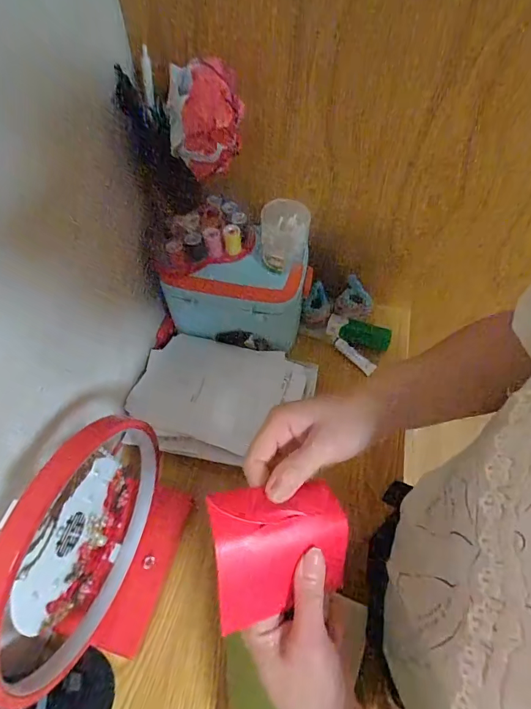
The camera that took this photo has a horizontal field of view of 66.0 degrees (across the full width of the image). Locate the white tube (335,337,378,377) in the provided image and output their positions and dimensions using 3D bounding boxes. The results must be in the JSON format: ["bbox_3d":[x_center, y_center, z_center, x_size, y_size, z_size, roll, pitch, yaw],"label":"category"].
[{"bbox_3d":[0.147,0.002,0.678,0.079,0.012,0.017,40,66,9],"label":"white tube"}]

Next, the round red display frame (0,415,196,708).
[{"bbox_3d":[-0.163,0.194,0.419,0.081,0.230,0.235,14,59,9],"label":"round red display frame"}]

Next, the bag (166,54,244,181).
[{"bbox_3d":[-0.065,-0.267,0.460,0.076,0.100,0.059,3,58,2],"label":"bag"}]

